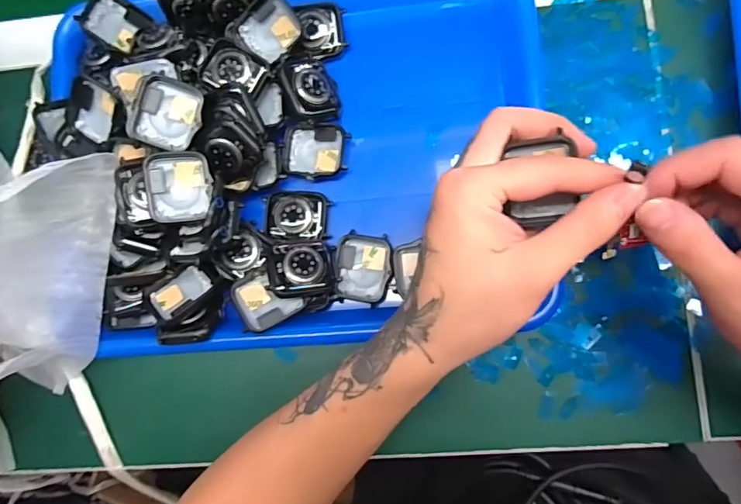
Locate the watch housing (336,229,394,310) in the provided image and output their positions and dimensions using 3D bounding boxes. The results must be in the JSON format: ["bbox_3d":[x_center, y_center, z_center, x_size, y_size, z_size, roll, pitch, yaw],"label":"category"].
[{"bbox_3d":[-0.004,0.011,0.317,0.039,0.009,0.046,10,86,8],"label":"watch housing"}]

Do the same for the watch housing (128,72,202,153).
[{"bbox_3d":[-0.127,-0.086,0.293,0.040,0.007,0.042,14,85,-19],"label":"watch housing"}]

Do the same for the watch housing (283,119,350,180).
[{"bbox_3d":[-0.038,-0.069,0.327,0.045,0.010,0.039,8,86,7],"label":"watch housing"}]

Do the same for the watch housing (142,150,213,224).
[{"bbox_3d":[-0.118,-0.040,0.291,0.037,0.010,0.042,-10,97,-20],"label":"watch housing"}]

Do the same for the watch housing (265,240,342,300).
[{"bbox_3d":[-0.044,0.011,0.304,0.044,0.010,0.035,-7,83,-19],"label":"watch housing"}]

